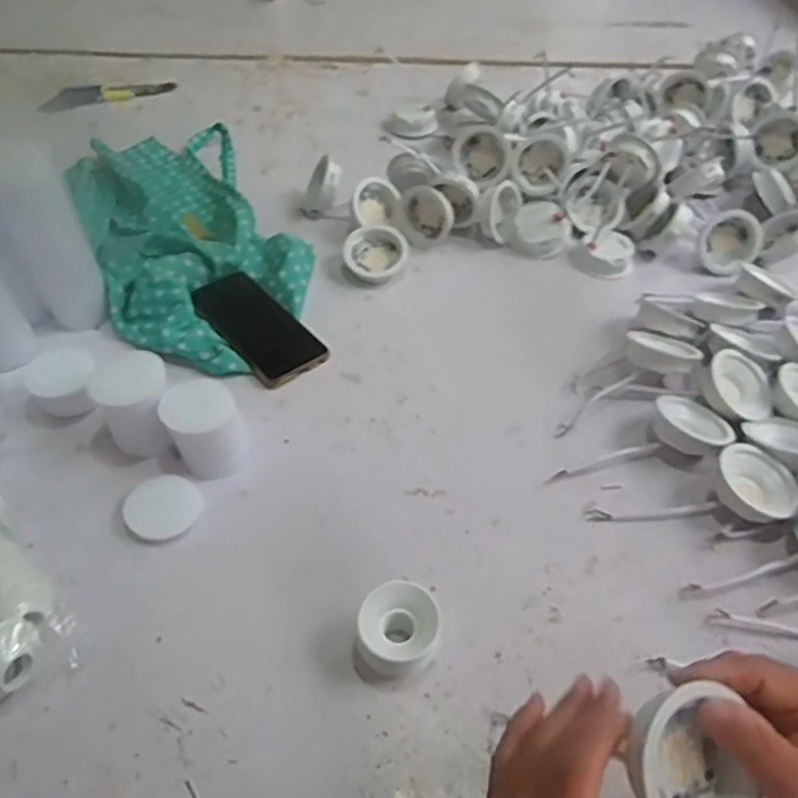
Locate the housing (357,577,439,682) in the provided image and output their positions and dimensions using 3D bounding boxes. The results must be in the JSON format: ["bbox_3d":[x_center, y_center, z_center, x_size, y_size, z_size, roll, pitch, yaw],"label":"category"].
[{"bbox_3d":[0.000,0.166,0.505,0.054,0.045,0.058,2,48,-2],"label":"housing"}]

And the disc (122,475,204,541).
[{"bbox_3d":[-0.196,0.090,0.590,0.056,0.004,0.060,8,52,-10],"label":"disc"}]

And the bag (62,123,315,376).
[{"bbox_3d":[-0.248,-0.205,0.823,0.213,0.046,0.451,-19,51,-19],"label":"bag"}]

